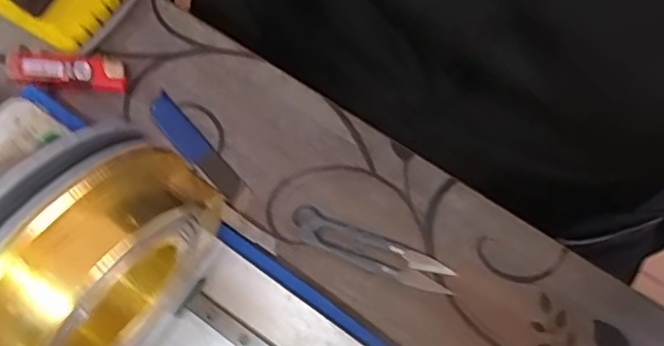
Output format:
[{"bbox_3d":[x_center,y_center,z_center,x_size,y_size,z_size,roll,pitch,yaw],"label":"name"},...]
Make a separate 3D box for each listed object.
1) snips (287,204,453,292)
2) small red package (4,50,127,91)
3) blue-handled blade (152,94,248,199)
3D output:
[{"bbox_3d":[0.026,0.051,0.381,0.110,0.004,0.022,23,79,6],"label":"snips"},{"bbox_3d":[-0.182,-0.070,0.400,0.078,0.019,0.022,3,77,2],"label":"small red package"},{"bbox_3d":[-0.093,-0.017,0.392,0.019,0.012,0.092,-41,80,-8],"label":"blue-handled blade"}]

